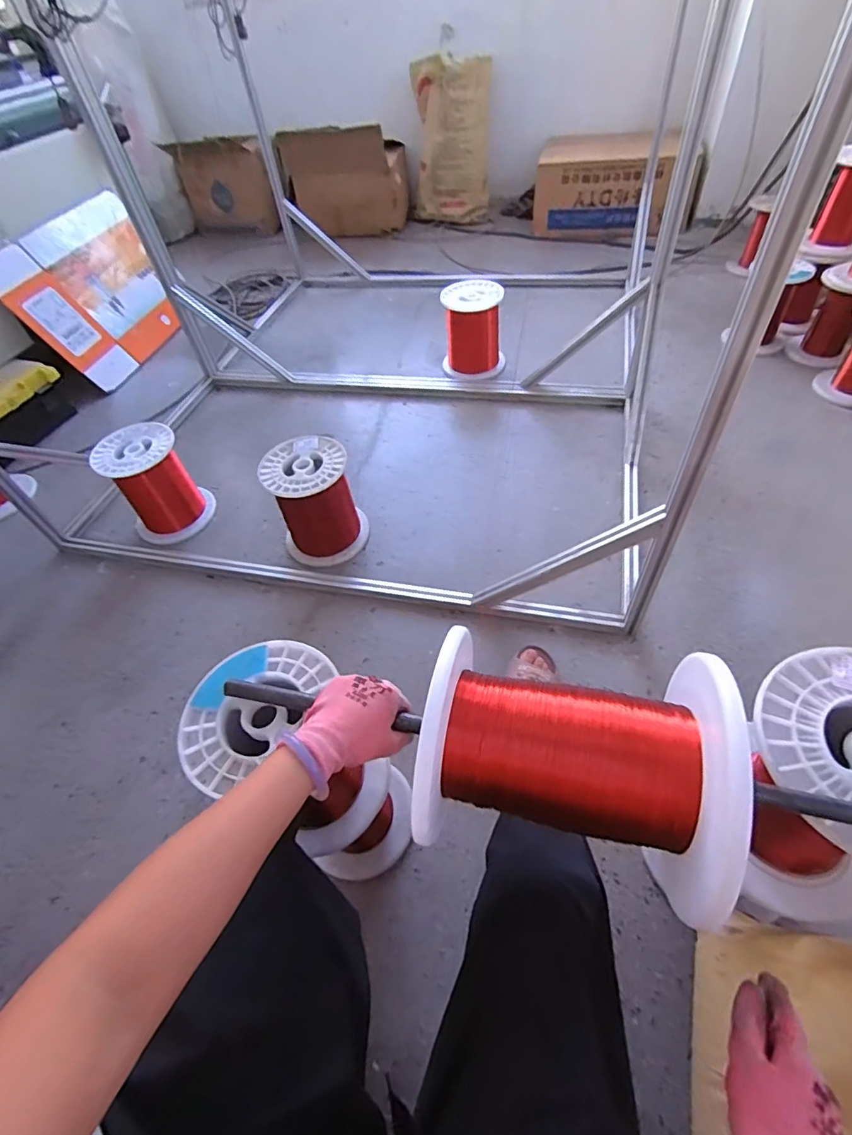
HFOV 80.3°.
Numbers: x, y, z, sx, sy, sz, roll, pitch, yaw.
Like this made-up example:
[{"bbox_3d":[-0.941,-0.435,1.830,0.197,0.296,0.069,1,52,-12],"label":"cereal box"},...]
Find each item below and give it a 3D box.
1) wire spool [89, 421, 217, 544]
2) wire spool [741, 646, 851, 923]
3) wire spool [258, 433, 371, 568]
[{"bbox_3d":[-0.709,-0.223,1.325,0.197,0.244,0.195,-3,51,4],"label":"wire spool"},{"bbox_3d":[0.411,0.229,0.526,0.194,0.226,0.198,-3,51,4],"label":"wire spool"},{"bbox_3d":[-0.263,-0.156,1.219,0.196,0.245,0.212,-3,51,4],"label":"wire spool"}]

